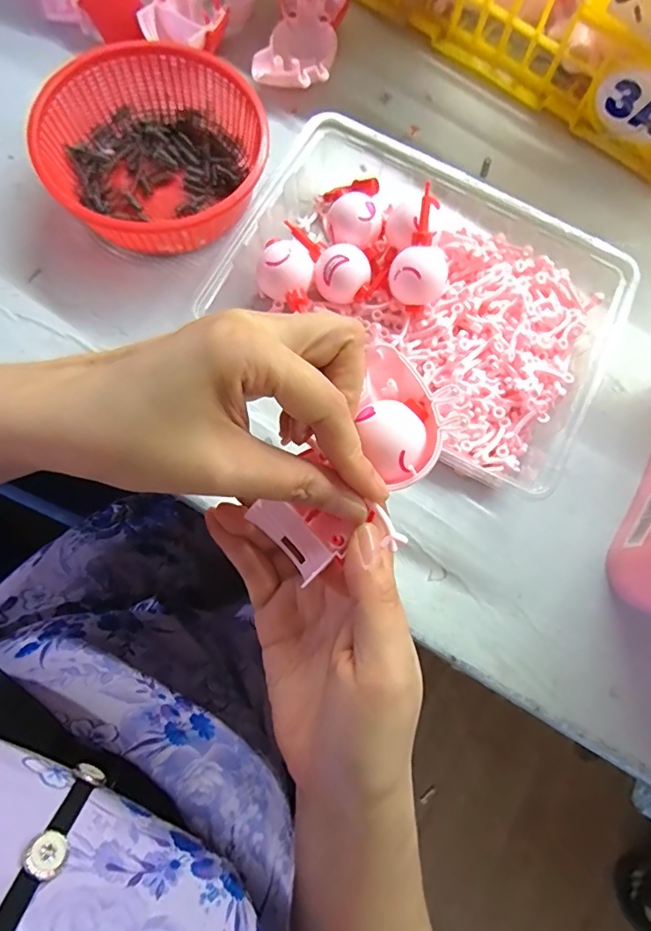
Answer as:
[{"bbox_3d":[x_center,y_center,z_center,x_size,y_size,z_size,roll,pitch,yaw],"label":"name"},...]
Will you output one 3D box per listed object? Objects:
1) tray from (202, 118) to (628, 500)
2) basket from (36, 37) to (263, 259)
[{"bbox_3d":[0.061,-0.106,0.306,0.230,0.039,0.164,33,76,4],"label":"tray"},{"bbox_3d":[-0.109,-0.196,0.313,0.123,0.047,0.134,1,76,-4],"label":"basket"}]

